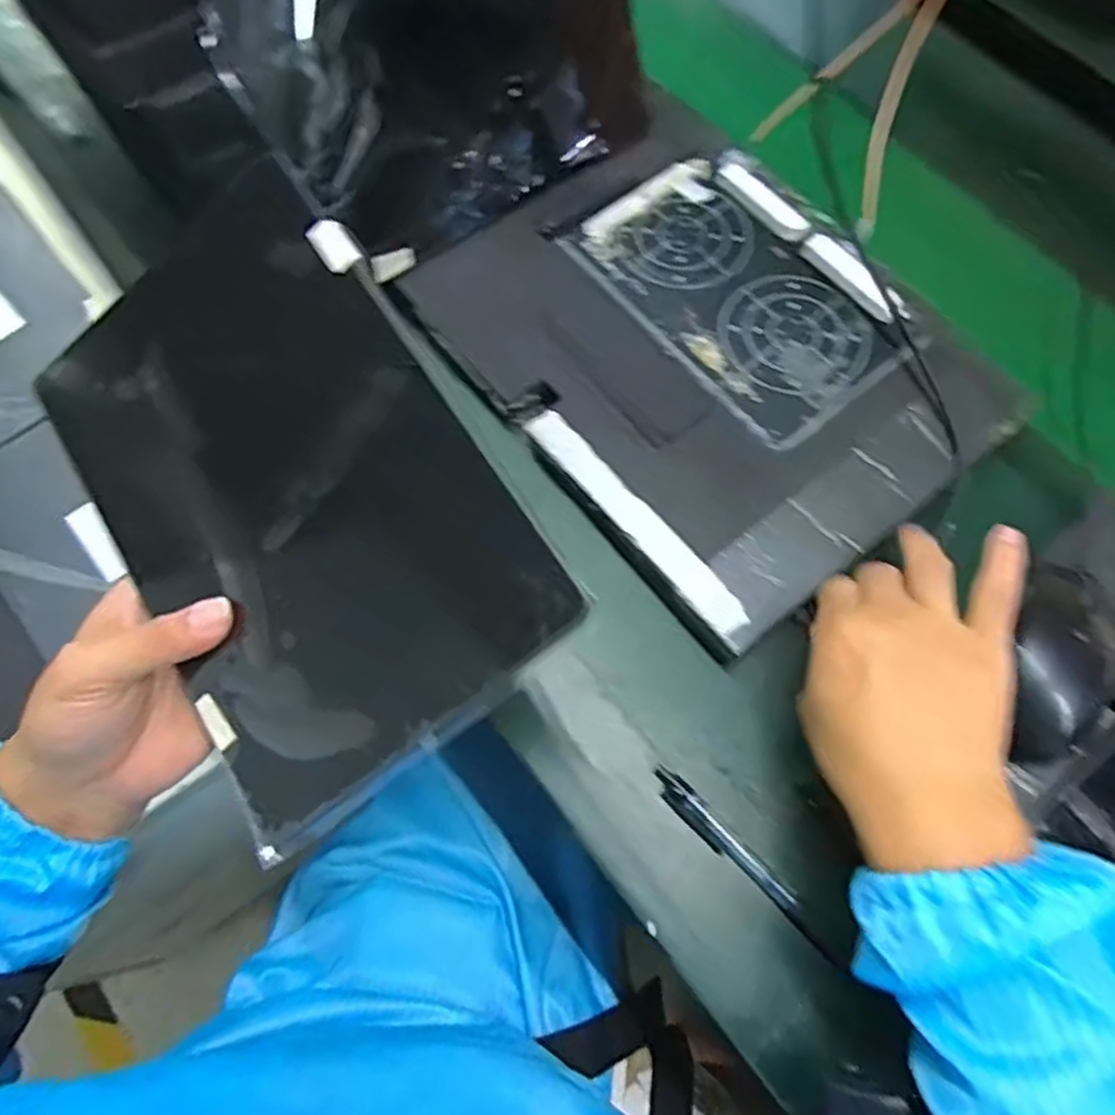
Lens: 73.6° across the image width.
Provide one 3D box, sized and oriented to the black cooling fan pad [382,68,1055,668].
[{"bbox_3d":[0.092,-0.135,0.475,0.255,0.030,0.325,-35,73,-15],"label":"black cooling fan pad"}]

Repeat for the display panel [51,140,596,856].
[{"bbox_3d":[-0.119,-0.031,0.320,0.165,0.011,0.250,-38,76,10],"label":"display panel"}]

